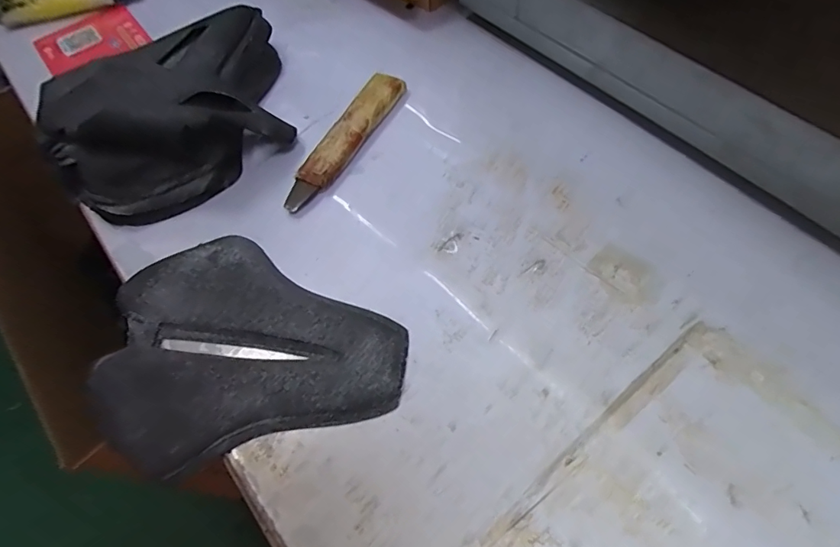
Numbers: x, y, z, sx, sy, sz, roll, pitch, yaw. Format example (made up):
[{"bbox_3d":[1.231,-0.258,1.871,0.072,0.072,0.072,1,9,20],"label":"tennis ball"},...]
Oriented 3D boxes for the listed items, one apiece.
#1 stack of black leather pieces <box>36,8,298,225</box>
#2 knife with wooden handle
[{"bbox_3d":[-0.244,-0.167,0.477,0.244,0.071,0.197,-28,62,-12],"label":"stack of black leather pieces"},{"bbox_3d":[-0.074,-0.132,0.478,0.035,0.021,0.181,24,64,17],"label":"knife with wooden handle"}]

